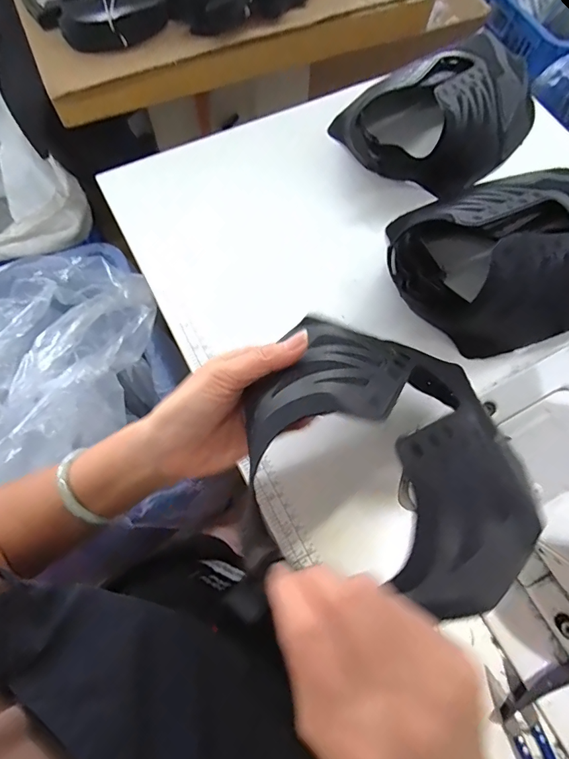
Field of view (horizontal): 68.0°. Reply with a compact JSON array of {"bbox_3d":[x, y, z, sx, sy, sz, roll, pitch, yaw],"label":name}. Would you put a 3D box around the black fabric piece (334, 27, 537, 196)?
[{"bbox_3d":[0.183,-0.310,0.485,0.244,0.067,0.160,-17,71,-9],"label":"black fabric piece"}]

